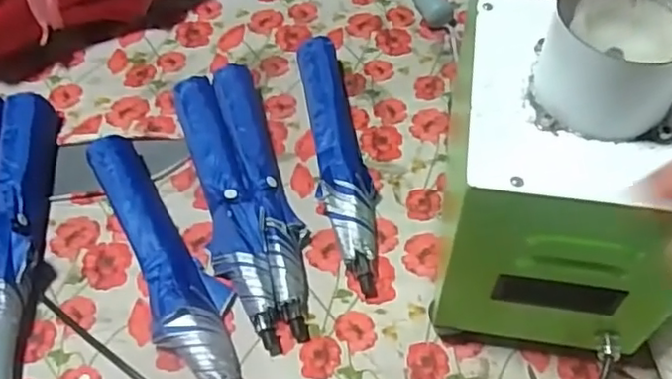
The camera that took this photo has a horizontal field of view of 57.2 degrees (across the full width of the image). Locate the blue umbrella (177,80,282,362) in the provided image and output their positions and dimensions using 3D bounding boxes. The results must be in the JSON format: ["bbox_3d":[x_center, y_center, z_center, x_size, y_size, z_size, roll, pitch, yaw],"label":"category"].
[{"bbox_3d":[-0.115,0.009,0.638,0.065,0.047,0.331,-14,57,-8],"label":"blue umbrella"}]

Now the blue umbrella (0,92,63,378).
[{"bbox_3d":[-0.323,0.039,0.624,0.050,0.046,0.341,-9,56,-4],"label":"blue umbrella"}]

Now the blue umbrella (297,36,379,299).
[{"bbox_3d":[0.003,-0.040,0.676,0.057,0.038,0.324,-7,56,-3],"label":"blue umbrella"}]

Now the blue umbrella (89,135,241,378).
[{"bbox_3d":[-0.163,0.070,0.596,0.075,0.046,0.336,-28,59,-16],"label":"blue umbrella"}]

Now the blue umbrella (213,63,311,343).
[{"bbox_3d":[-0.073,-0.004,0.649,0.050,0.039,0.332,-15,57,-9],"label":"blue umbrella"}]

